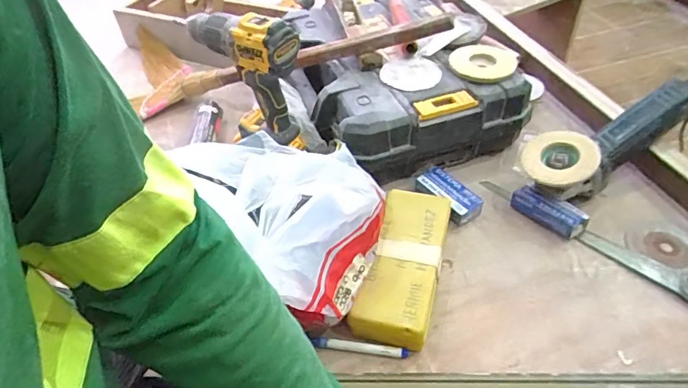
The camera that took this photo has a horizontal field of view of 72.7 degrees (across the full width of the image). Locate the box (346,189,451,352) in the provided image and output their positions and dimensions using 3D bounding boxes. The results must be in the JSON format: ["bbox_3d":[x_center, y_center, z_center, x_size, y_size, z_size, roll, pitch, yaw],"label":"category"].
[{"bbox_3d":[0.080,0.089,0.606,0.088,0.052,0.219,10,47,15],"label":"box"}]

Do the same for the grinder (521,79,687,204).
[{"bbox_3d":[0.380,-0.076,0.687,0.288,0.077,0.092,-27,48,-20],"label":"grinder"}]

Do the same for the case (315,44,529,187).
[{"bbox_3d":[0.121,-0.121,0.752,0.303,0.121,0.167,-18,46,-12],"label":"case"}]

